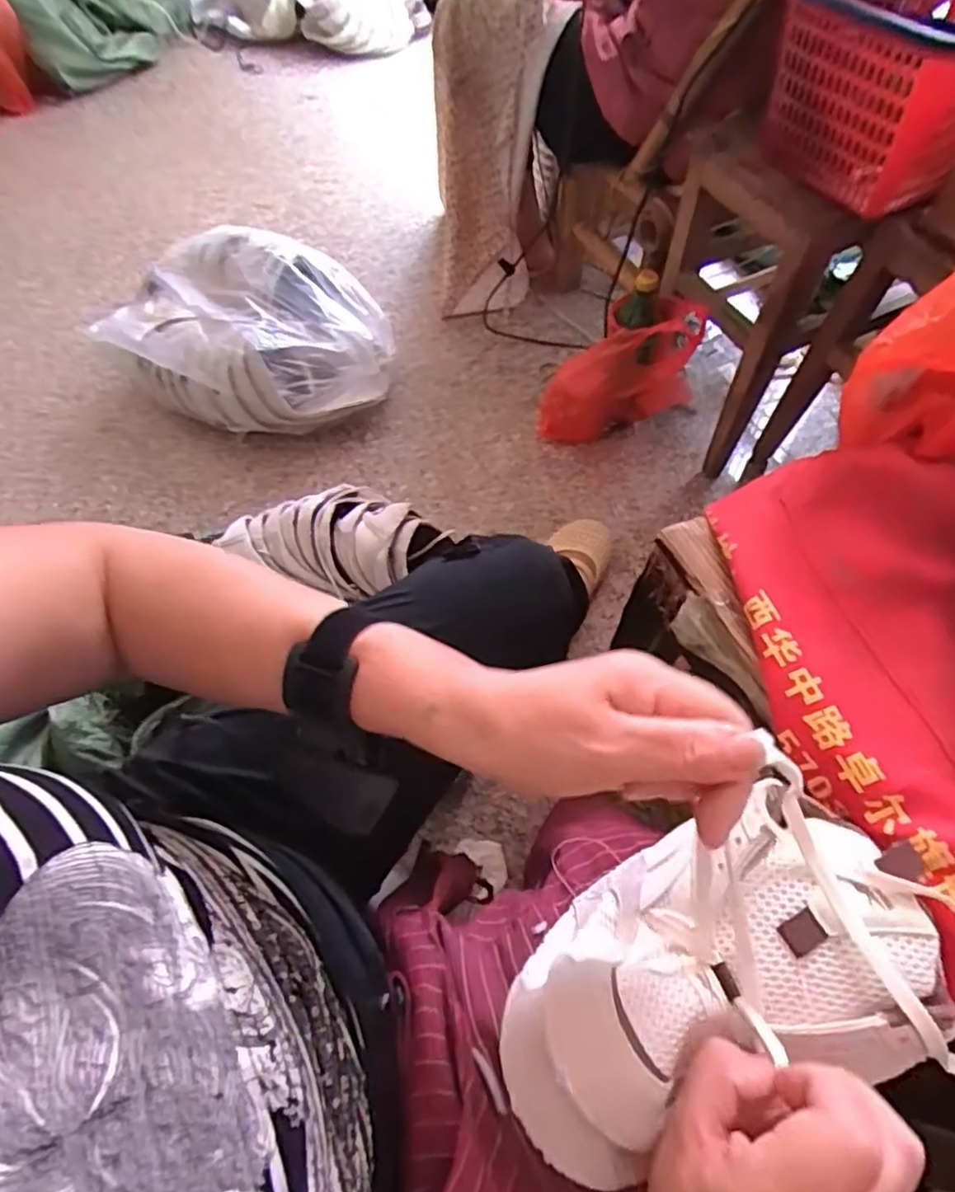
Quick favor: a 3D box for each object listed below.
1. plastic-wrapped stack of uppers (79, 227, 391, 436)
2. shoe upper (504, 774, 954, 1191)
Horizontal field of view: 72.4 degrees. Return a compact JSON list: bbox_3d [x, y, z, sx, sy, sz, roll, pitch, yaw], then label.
[{"bbox_3d":[-0.373,-0.431,1.073,0.435,0.184,0.270,11,62,8],"label":"plastic-wrapped stack of uppers"},{"bbox_3d":[0.113,0.193,0.327,0.209,0.070,0.129,-22,62,-10],"label":"shoe upper"}]

